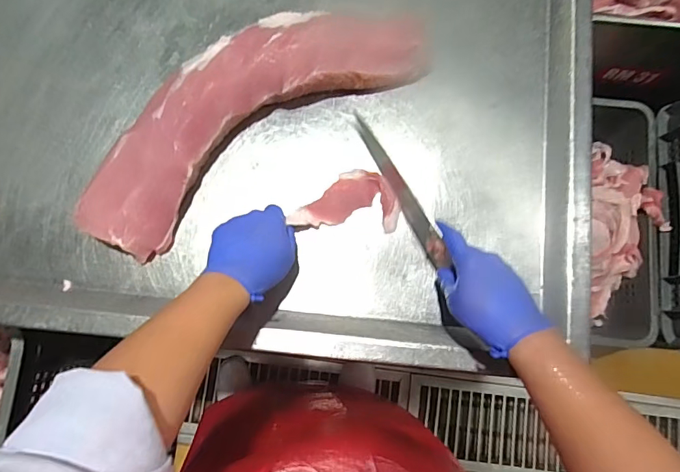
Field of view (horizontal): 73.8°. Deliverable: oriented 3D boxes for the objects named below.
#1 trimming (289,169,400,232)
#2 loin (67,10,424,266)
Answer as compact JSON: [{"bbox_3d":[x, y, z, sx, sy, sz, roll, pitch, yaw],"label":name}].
[{"bbox_3d":[0.005,-0.037,0.568,0.133,0.020,0.079,-12,81,-11],"label":"trimming"},{"bbox_3d":[-0.111,-0.164,0.570,0.474,0.059,0.156,-36,83,-6],"label":"loin"}]

